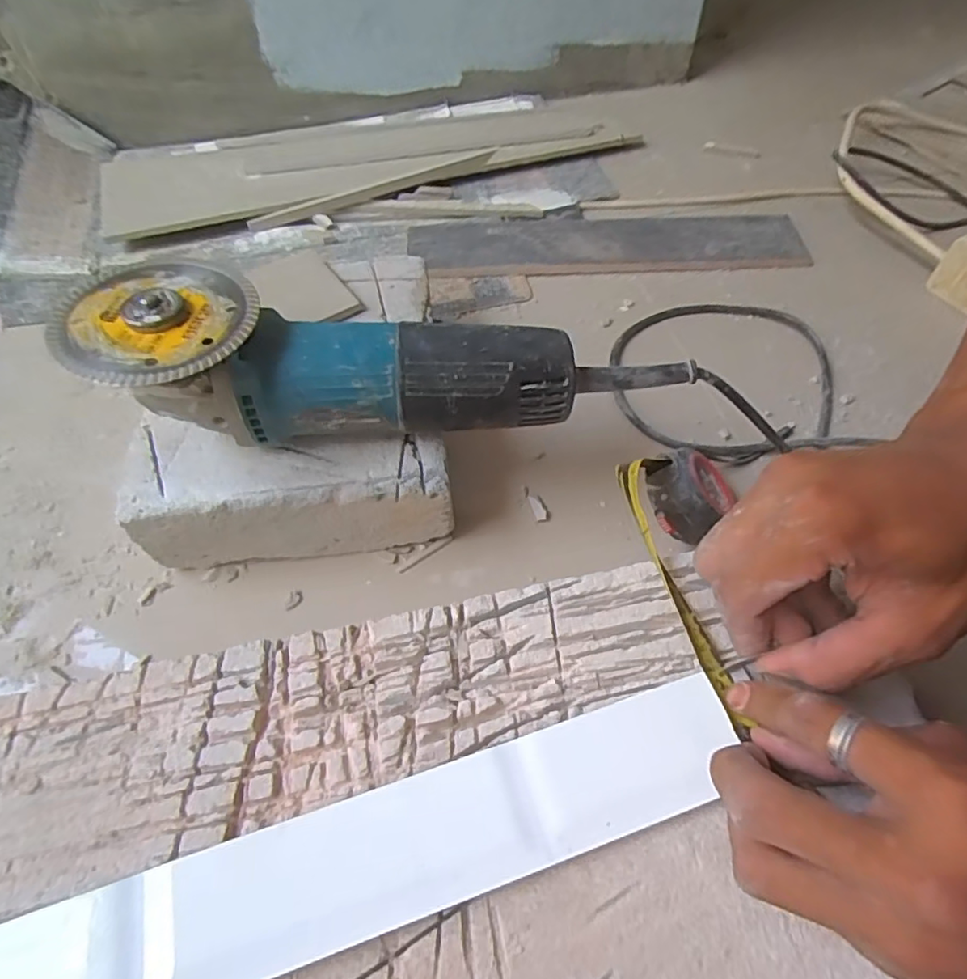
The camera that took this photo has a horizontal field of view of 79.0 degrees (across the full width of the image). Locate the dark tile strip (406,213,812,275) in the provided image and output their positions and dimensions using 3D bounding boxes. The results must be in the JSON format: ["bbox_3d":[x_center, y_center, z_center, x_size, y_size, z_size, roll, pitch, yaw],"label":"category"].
[{"bbox_3d":[0.124,-0.256,0.597,0.391,0.013,0.092,-3,55,-1],"label":"dark tile strip"}]

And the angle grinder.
[{"bbox_3d":[-0.083,-0.080,0.331,0.259,0.073,0.092,-8,56,-5],"label":"angle grinder"}]

